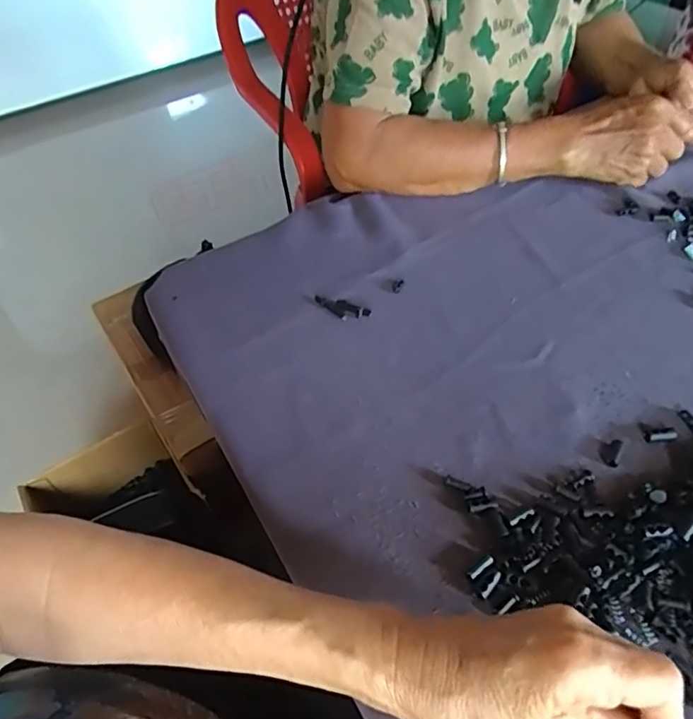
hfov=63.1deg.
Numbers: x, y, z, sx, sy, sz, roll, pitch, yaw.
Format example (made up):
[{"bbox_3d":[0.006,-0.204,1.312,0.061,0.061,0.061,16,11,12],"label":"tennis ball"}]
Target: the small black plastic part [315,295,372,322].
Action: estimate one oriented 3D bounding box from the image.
[{"bbox_3d":[-0.006,-0.043,0.476,0.051,0.006,0.019,23,55,22],"label":"small black plastic part"}]

